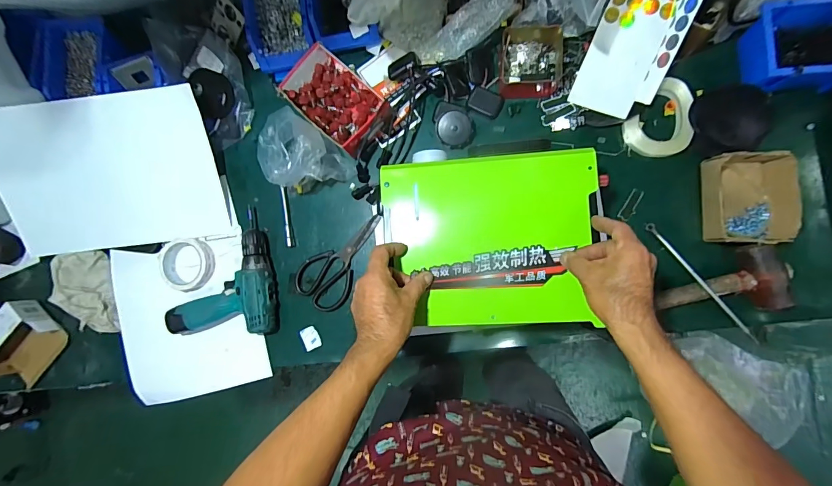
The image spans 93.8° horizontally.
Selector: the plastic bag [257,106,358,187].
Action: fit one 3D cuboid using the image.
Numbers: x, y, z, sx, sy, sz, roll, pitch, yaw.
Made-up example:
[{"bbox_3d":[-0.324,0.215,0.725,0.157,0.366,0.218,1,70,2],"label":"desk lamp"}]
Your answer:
[{"bbox_3d":[-0.207,-0.153,0.676,0.161,0.098,0.110,39,92,8],"label":"plastic bag"}]

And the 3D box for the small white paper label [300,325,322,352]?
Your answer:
[{"bbox_3d":[-0.191,0.173,0.709,0.029,0.009,0.042,-24,84,5],"label":"small white paper label"}]

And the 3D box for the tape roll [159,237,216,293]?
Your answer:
[{"bbox_3d":[-0.434,0.041,0.736,0.102,0.027,0.100,0,87,7],"label":"tape roll"}]

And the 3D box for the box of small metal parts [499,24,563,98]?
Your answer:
[{"bbox_3d":[0.195,-0.311,0.667,0.102,0.047,0.111,2,87,7],"label":"box of small metal parts"}]

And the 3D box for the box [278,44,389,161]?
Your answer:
[{"bbox_3d":[-0.142,-0.252,0.693,0.188,0.052,0.118,43,93,7],"label":"box"}]

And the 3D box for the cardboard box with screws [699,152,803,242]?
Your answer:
[{"bbox_3d":[0.512,-0.067,0.600,0.107,0.056,0.133,1,87,7],"label":"cardboard box with screws"}]

